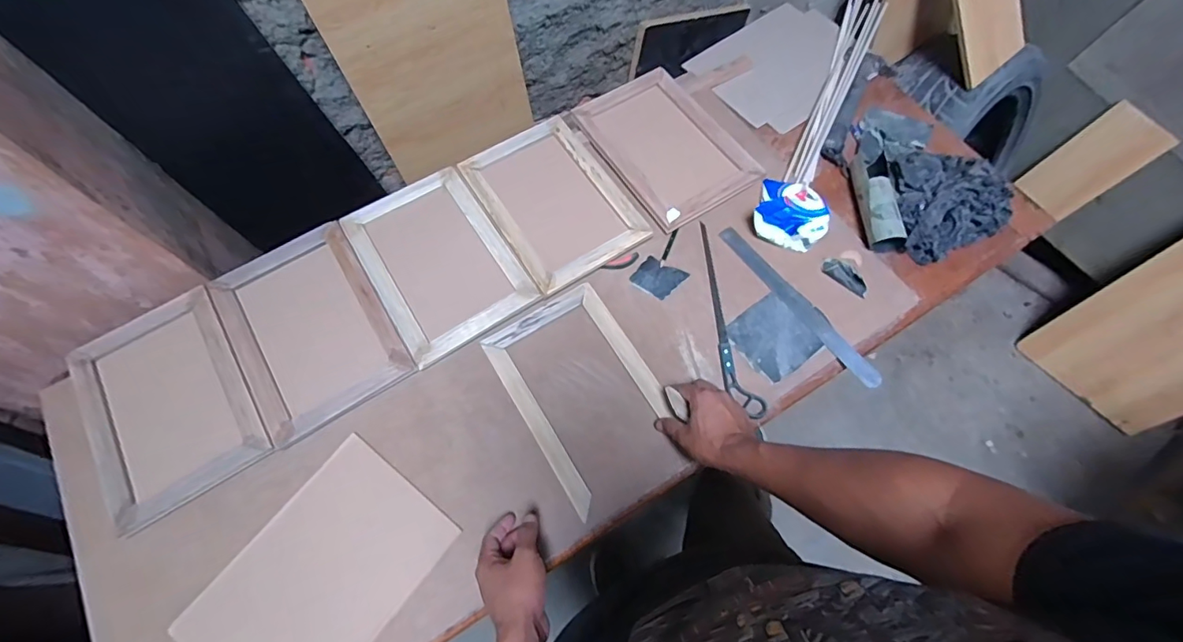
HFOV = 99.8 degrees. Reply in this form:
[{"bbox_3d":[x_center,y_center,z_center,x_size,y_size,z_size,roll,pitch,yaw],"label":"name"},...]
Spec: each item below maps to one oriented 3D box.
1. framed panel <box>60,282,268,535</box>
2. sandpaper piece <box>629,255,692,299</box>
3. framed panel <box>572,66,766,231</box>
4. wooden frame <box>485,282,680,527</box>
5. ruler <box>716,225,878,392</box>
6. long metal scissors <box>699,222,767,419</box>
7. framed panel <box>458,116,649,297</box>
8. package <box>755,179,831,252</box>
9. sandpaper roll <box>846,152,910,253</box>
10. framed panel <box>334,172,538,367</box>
[{"bbox_3d":[-0.592,0.110,0.694,0.198,0.016,0.295,-33,72,-12],"label":"framed panel"},{"bbox_3d":[0.106,-0.067,0.787,0.073,0.010,0.060,31,76,11],"label":"sandpaper piece"},{"bbox_3d":[0.132,-0.320,0.873,0.225,0.016,0.313,-31,72,-12],"label":"framed panel"},{"bbox_3d":[-0.010,0.094,0.716,0.193,0.013,0.277,-30,72,-11],"label":"wooden frame"},{"bbox_3d":[0.317,-0.029,0.766,0.030,0.007,0.318,-34,72,-13],"label":"ruler"},{"bbox_3d":[0.195,-0.009,0.758,0.046,0.007,0.316,-11,69,-4],"label":"long metal scissors"},{"bbox_3d":[-0.063,-0.206,0.825,0.204,0.016,0.296,-30,72,-11],"label":"framed panel"},{"bbox_3d":[0.325,-0.178,0.804,0.116,0.047,0.120,21,70,7],"label":"package"},{"bbox_3d":[0.468,-0.205,0.813,0.057,0.052,0.174,0,69,-1],"label":"sandpaper roll"},{"bbox_3d":[-0.243,-0.101,0.786,0.206,0.011,0.296,-32,72,-12],"label":"framed panel"}]

